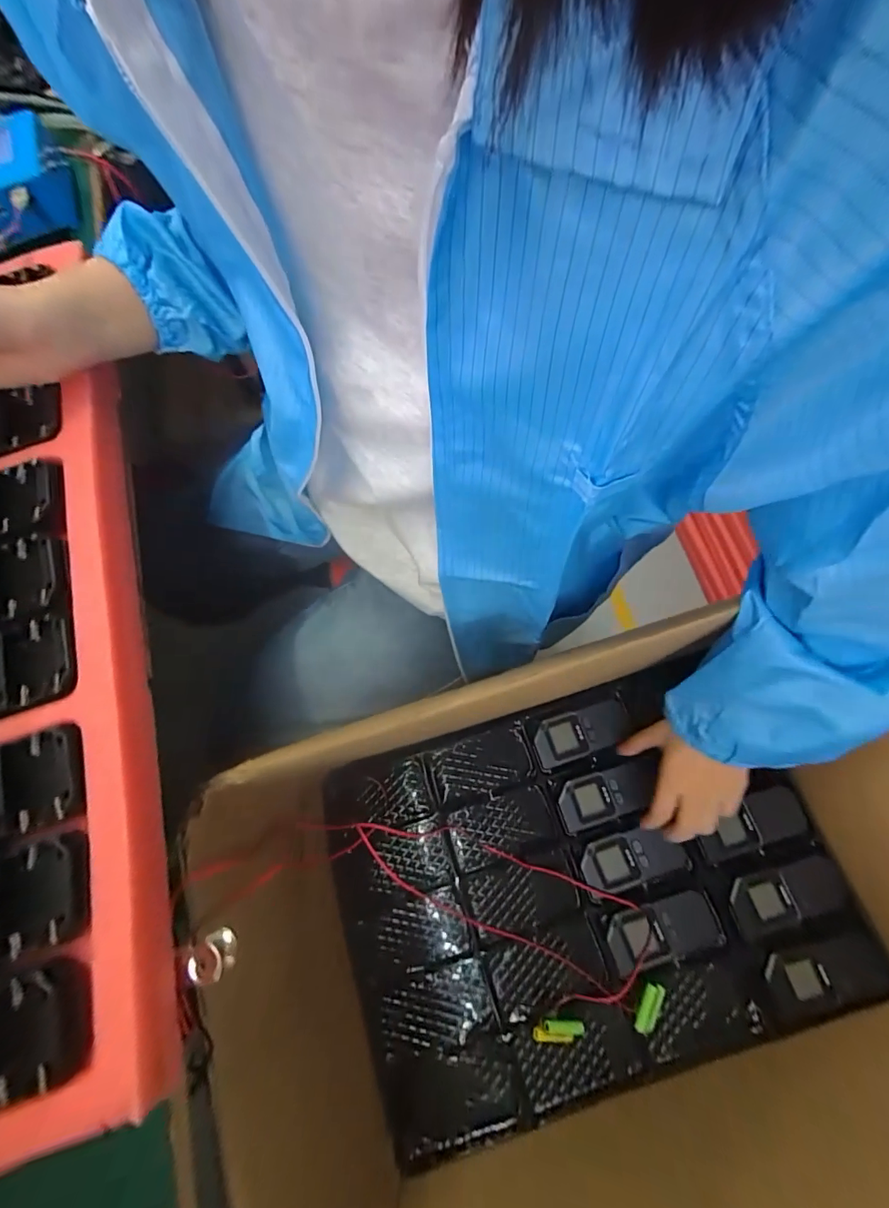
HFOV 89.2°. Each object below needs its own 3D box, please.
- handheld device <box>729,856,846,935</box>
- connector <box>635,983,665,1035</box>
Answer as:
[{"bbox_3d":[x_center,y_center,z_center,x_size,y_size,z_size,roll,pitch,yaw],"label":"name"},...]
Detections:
[{"bbox_3d":[0.363,0.313,0.481,0.109,0.019,0.050,-19,74,-1],"label":"handheld device"},{"bbox_3d":[0.212,0.419,0.469,0.021,0.016,0.044,24,78,11],"label":"connector"}]

